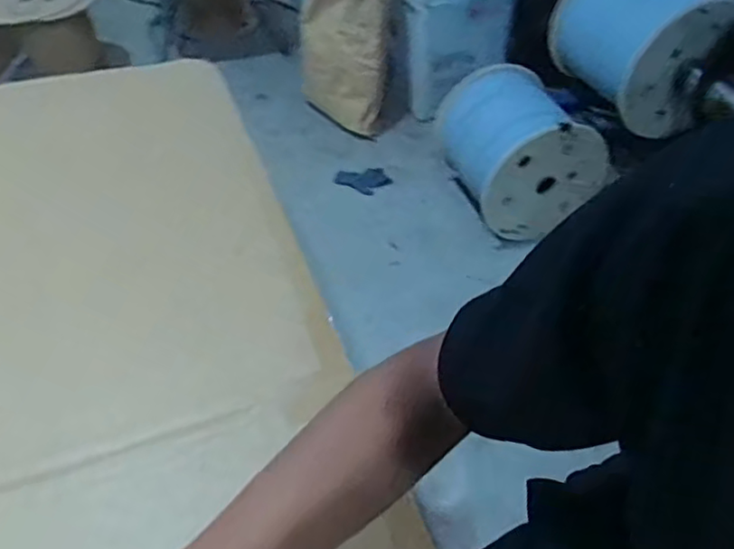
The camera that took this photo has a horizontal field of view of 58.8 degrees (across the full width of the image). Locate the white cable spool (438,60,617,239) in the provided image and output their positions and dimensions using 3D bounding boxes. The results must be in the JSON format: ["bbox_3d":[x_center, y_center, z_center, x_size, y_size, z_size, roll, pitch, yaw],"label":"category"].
[{"bbox_3d":[0.419,-0.342,1.816,0.311,0.350,0.380,-14,47,-14],"label":"white cable spool"}]

